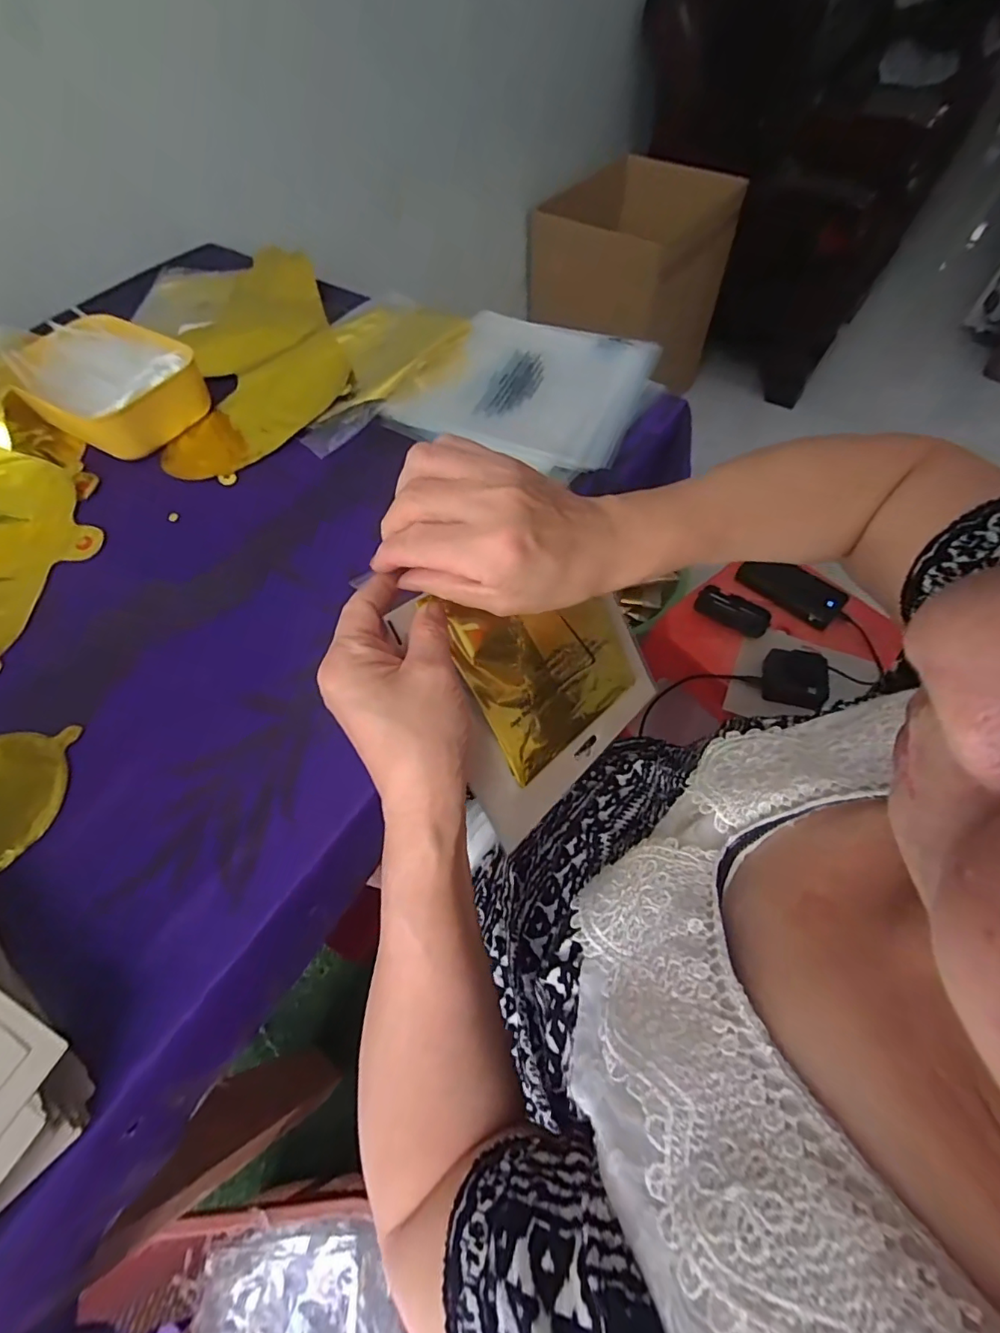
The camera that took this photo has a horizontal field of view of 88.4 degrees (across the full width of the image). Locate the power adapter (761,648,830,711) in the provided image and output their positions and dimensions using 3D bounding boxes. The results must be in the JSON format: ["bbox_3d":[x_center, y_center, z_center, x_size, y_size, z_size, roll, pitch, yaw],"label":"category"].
[{"bbox_3d":[0.423,0.016,0.736,0.083,0.035,0.075,23,64,15],"label":"power adapter"}]

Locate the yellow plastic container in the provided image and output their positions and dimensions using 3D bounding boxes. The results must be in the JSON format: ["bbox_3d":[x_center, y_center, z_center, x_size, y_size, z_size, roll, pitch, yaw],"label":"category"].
[{"bbox_3d":[-0.422,-0.304,0.552,0.184,0.051,0.145,32,67,19],"label":"yellow plastic container"}]

